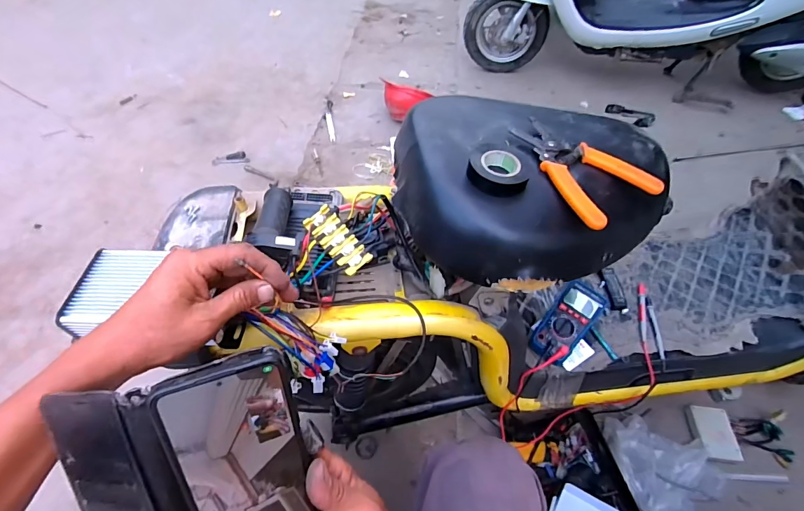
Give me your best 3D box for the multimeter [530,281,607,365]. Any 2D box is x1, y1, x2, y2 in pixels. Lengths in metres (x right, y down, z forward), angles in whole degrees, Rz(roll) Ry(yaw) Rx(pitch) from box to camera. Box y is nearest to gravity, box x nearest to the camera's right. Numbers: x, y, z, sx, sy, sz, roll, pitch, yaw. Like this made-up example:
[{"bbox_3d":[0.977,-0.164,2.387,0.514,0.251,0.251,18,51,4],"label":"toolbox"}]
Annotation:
[{"bbox_3d":[0.261,0.103,0.622,0.061,0.029,0.140,37,73,22],"label":"multimeter"}]

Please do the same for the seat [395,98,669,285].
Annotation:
[{"bbox_3d":[0.146,-0.084,0.439,0.302,0.078,0.236,0,51,-1],"label":"seat"}]

